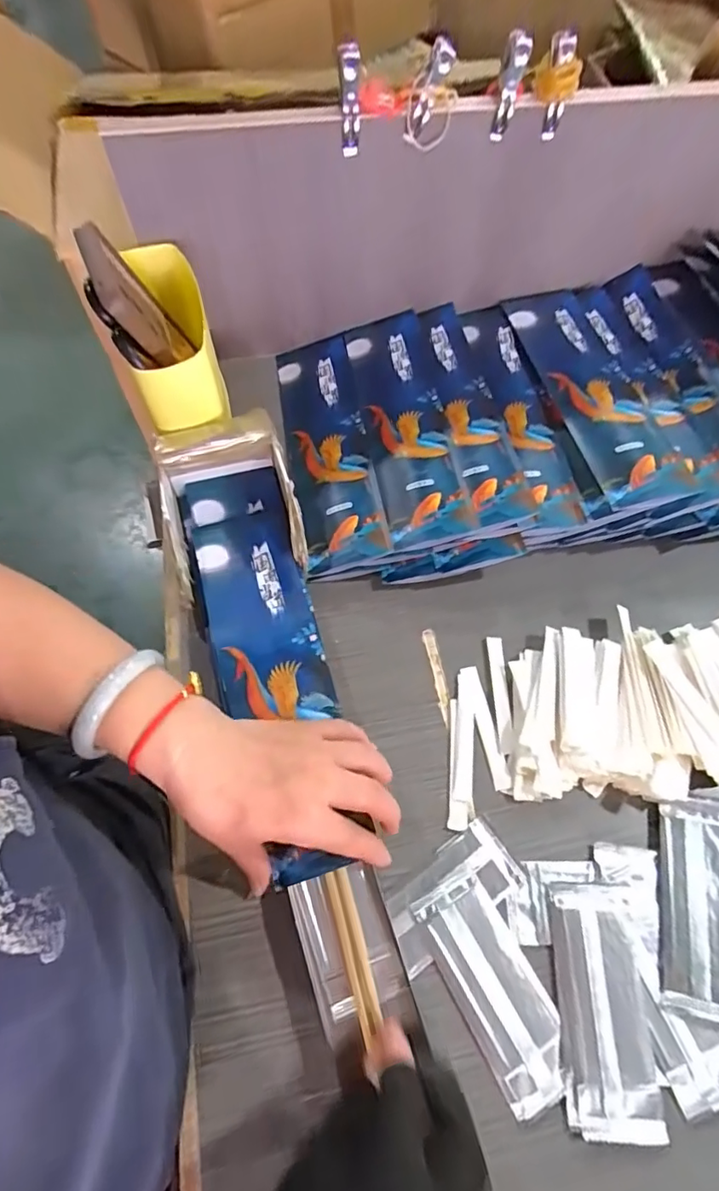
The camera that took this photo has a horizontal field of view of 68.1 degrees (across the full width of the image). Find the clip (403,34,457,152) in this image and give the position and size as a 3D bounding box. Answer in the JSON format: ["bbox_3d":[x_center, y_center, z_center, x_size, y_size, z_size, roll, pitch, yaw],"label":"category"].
[{"bbox_3d":[0.053,-0.371,0.396,0.035,0.065,0.009,-21,66,-10],"label":"clip"}]

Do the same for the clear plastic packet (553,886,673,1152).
[{"bbox_3d":[0.149,0.247,0.323,0.052,0.004,0.124,3,64,1],"label":"clear plastic packet"}]

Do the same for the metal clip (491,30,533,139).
[{"bbox_3d":[0.112,-0.383,0.401,0.025,0.061,0.015,-38,70,-17],"label":"metal clip"}]

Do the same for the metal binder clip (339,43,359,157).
[{"bbox_3d":[-0.007,-0.365,0.396,0.014,0.066,0.025,0,64,0],"label":"metal binder clip"}]

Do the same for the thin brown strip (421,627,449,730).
[{"bbox_3d":[0.062,0.062,0.418,0.010,0.004,0.076,-9,65,-4],"label":"thin brown strip"}]

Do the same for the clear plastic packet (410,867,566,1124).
[{"bbox_3d":[0.084,0.240,0.327,0.050,0.005,0.122,-26,67,-12],"label":"clear plastic packet"}]

